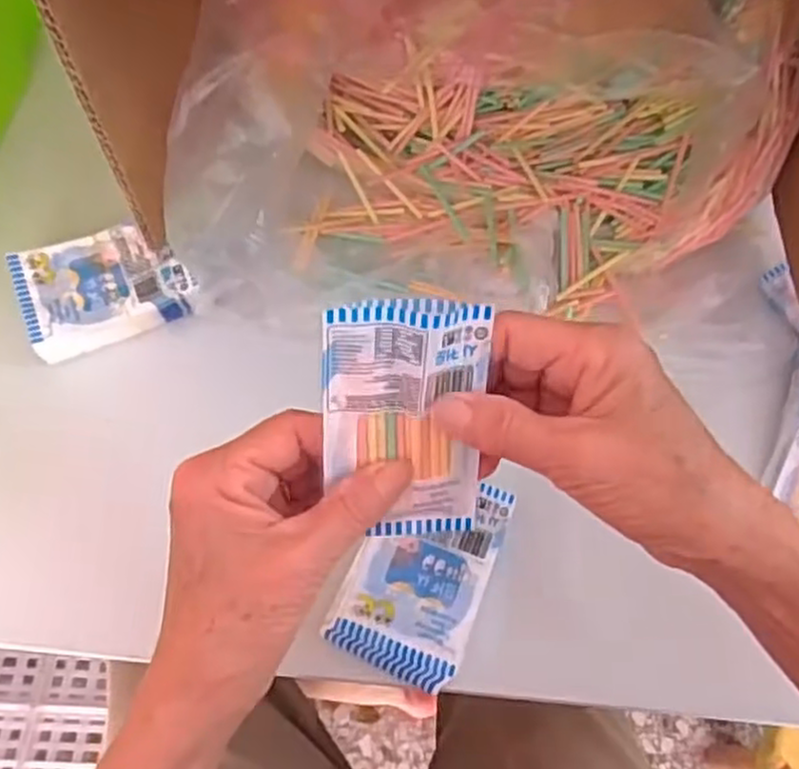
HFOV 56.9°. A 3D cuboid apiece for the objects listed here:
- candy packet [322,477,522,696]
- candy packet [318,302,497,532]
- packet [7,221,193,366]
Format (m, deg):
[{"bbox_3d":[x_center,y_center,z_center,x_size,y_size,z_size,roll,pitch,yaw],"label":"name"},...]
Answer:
[{"bbox_3d":[0.013,0.099,0.396,0.069,0.009,0.109,23,67,7],"label":"candy packet"},{"bbox_3d":[0.002,0.017,0.284,0.061,0.100,0.009,-2,28,-8],"label":"candy packet"},{"bbox_3d":[-0.181,-0.062,0.451,0.095,0.021,0.070,-22,69,-12],"label":"packet"}]

